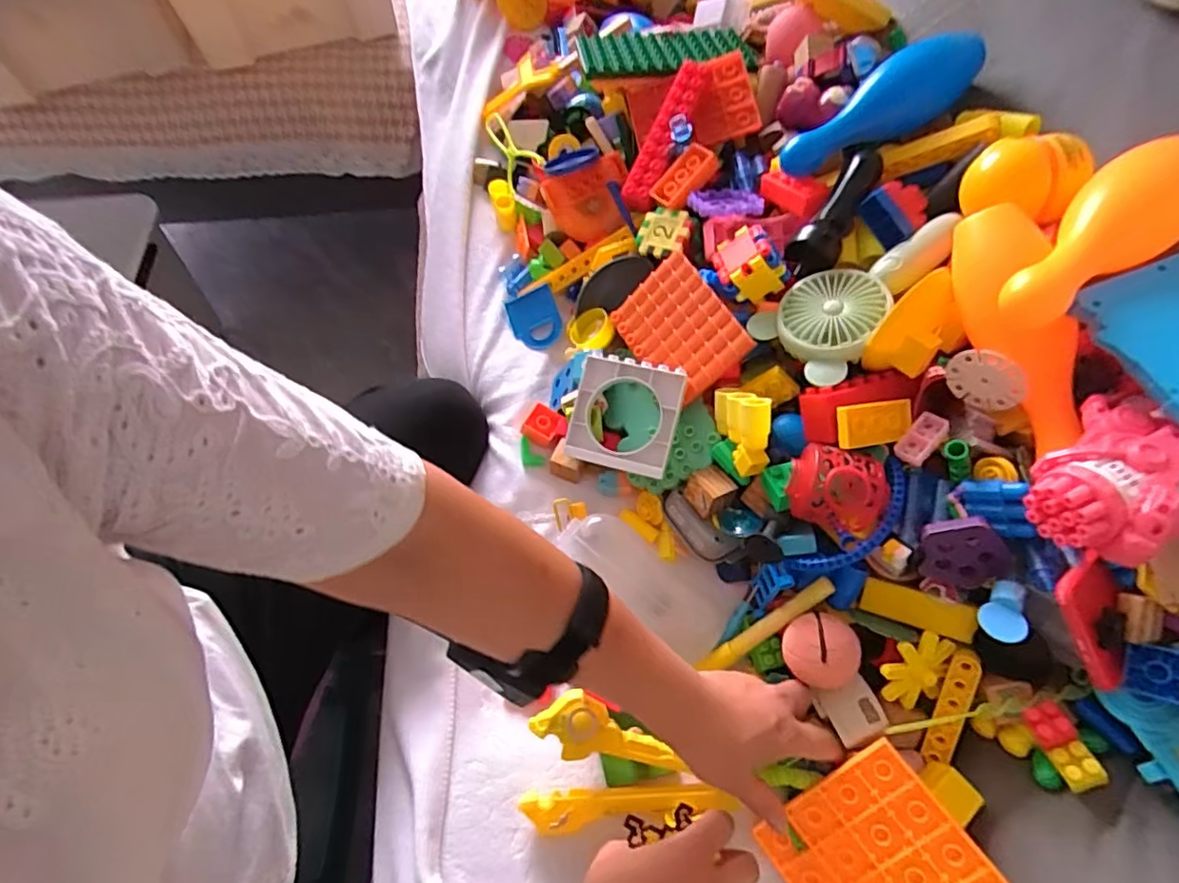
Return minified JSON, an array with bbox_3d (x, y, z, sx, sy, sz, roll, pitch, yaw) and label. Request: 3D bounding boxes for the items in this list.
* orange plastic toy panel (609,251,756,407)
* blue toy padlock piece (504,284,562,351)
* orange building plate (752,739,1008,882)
[{"bbox_3d":[0.081,-0.103,0.553,0.089,0.009,0.122,-41,64,23],"label":"orange plastic toy panel"},{"bbox_3d":[-0.059,-0.134,0.657,0.053,0.013,0.071,-16,66,-7],"label":"blue toy padlock piece"},{"bbox_3d":[0.205,0.302,0.426,0.125,0.005,0.122,-44,68,13],"label":"orange building plate"}]

